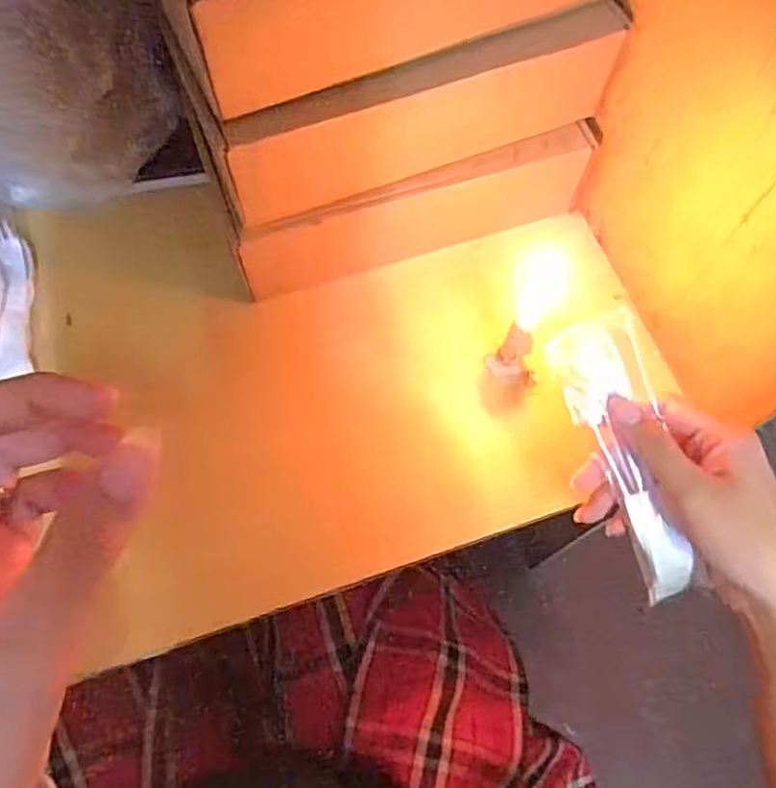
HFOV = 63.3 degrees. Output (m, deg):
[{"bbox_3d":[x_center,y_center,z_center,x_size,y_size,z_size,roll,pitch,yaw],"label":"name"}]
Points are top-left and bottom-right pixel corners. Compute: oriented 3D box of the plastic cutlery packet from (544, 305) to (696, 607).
[{"bbox_3d":[0.137,0.034,0.344,0.046,0.016,0.158,-23,91,17],"label":"plastic cutlery packet"}]

